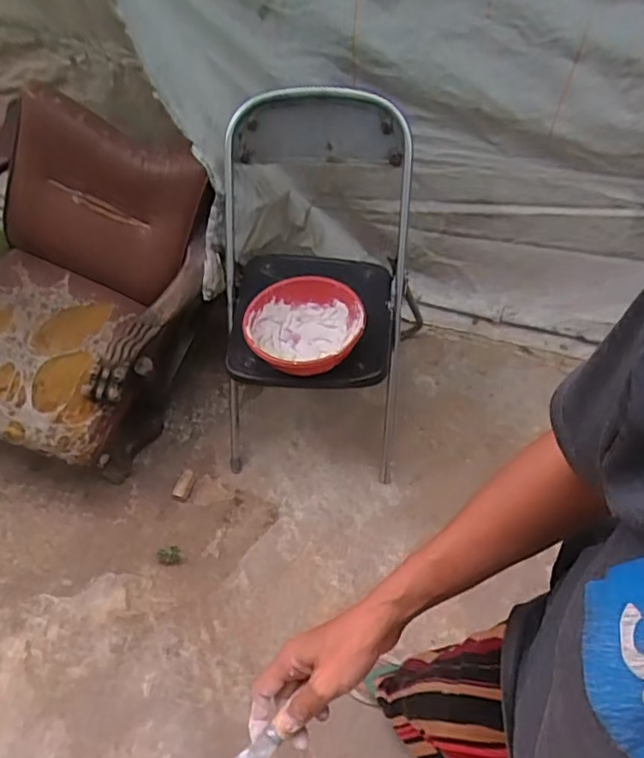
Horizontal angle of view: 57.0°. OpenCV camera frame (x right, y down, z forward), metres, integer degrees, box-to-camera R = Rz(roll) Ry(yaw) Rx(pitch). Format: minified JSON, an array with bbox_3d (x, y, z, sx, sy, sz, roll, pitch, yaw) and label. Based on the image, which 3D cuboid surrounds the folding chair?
[{"bbox_3d":[0.027,-0.235,1.454,0.506,0.729,0.614,2,49,1],"label":"folding chair"}]

